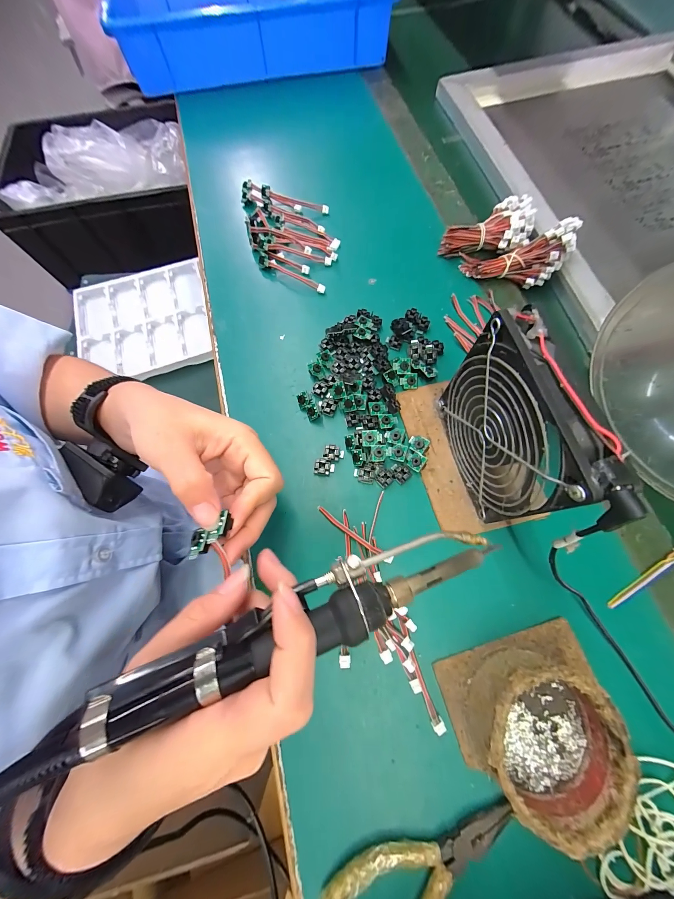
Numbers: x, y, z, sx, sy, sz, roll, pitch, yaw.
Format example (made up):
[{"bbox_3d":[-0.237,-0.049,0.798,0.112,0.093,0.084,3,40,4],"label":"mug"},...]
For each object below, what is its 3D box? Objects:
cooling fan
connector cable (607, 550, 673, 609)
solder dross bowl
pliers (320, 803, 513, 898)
[{"bbox_3d":[0.118,-0.008,0.209,0.024,0.127,0.125,-11,71,-4],"label":"cooling fan"},{"bbox_3d":[0.251,0.101,0.235,0.084,0.005,0.011,-26,73,-9],"label":"connector cable"},{"bbox_3d":[0.132,0.182,0.189,0.083,0.041,0.081,0,71,0],"label":"solder dross bowl"},{"bbox_3d":[0.055,0.264,0.179,0.122,0.011,0.048,-19,72,-6],"label":"pliers"}]

